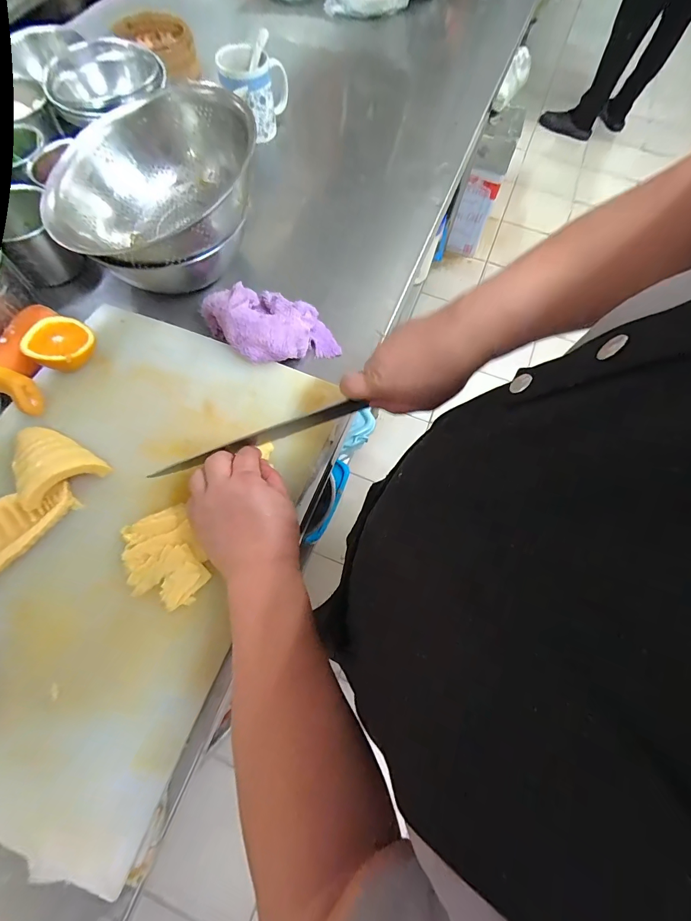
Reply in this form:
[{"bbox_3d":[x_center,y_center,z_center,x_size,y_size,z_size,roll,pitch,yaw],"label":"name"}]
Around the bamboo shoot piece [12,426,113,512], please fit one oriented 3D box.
[{"bbox_3d":[-0.302,-0.005,0.382,0.072,0.032,0.091,-38,76,-15],"label":"bamboo shoot piece"}]

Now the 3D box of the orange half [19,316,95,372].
[{"bbox_3d":[-0.326,-0.133,0.439,0.067,0.041,0.066,1,69,-2],"label":"orange half"}]

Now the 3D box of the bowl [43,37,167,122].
[{"bbox_3d":[-0.360,-0.568,0.565,0.139,0.051,0.139,1,69,-2],"label":"bowl"}]

